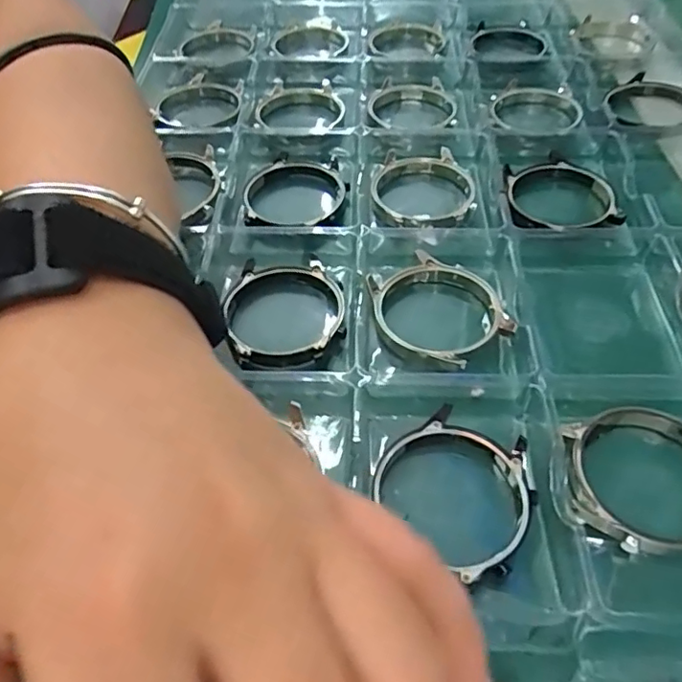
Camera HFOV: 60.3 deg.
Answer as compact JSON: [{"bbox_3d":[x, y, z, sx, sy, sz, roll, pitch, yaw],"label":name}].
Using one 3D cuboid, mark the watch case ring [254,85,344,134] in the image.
[{"bbox_3d":[-0.021,-0.122,0.308,0.048,0.007,0.045,-1,51,1],"label":"watch case ring"}]

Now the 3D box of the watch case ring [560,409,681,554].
[{"bbox_3d":[0.094,0.042,0.176,0.053,0.011,0.045,6,51,6],"label":"watch case ring"}]

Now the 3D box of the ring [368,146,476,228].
[{"bbox_3d":[0.036,-0.068,0.264,0.047,0.007,0.049,-1,51,1],"label":"ring"}]

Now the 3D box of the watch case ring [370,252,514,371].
[{"bbox_3d":[0.036,-0.011,0.220,0.045,0.008,0.051,-30,56,-21],"label":"watch case ring"}]

